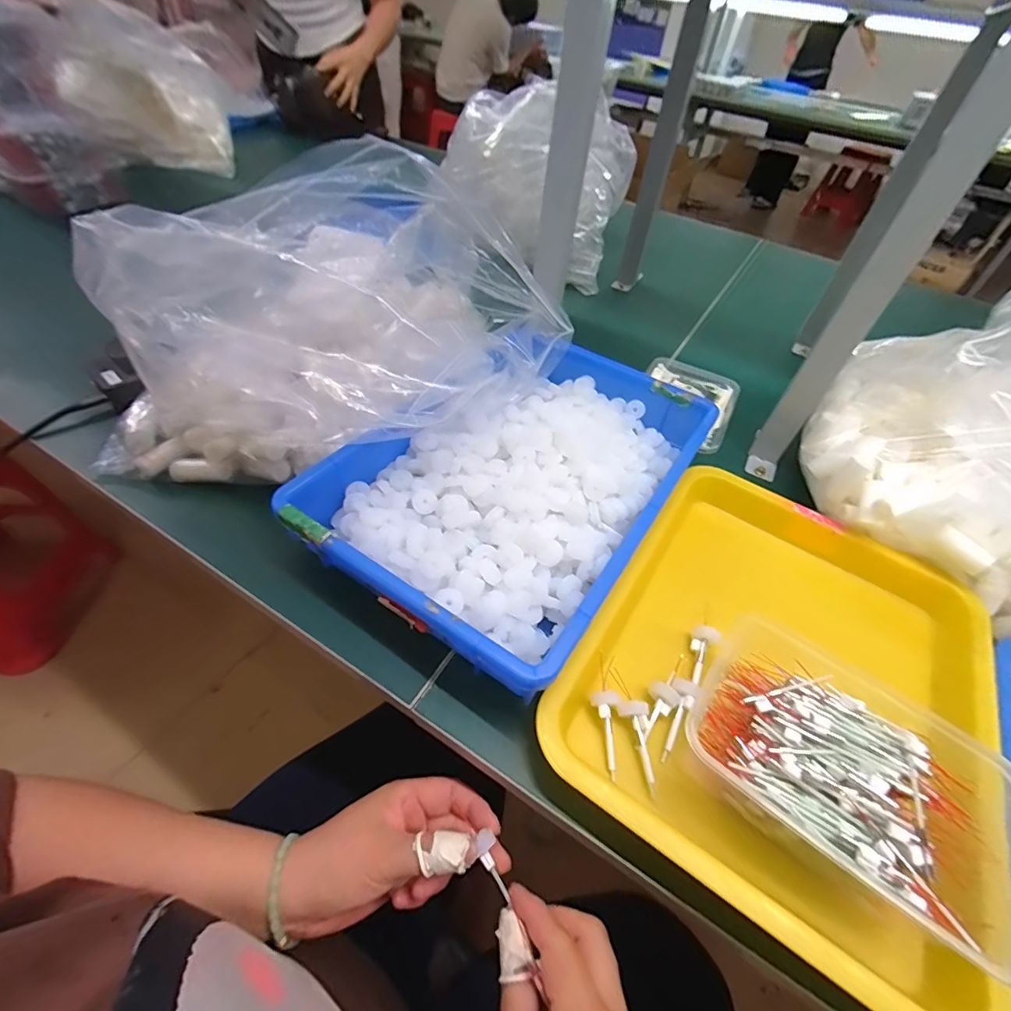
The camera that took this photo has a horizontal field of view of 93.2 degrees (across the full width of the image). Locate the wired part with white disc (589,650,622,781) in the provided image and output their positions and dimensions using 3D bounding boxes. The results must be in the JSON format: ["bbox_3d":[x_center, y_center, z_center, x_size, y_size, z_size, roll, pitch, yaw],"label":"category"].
[{"bbox_3d":[0.067,0.140,0.324,0.019,0.019,0.076,9,48,2],"label":"wired part with white disc"}]

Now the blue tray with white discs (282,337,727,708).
[{"bbox_3d":[0.022,-0.031,0.449,0.236,0.070,0.371,30,52,19],"label":"blue tray with white discs"}]

